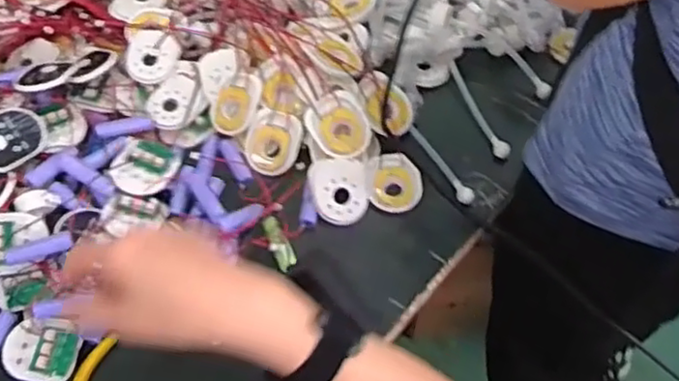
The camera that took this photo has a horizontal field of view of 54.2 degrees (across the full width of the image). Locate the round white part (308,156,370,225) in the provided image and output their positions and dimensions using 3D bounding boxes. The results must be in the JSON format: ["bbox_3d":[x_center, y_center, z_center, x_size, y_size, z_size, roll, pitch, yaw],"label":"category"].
[{"bbox_3d":[0.000,0.001,0.563,0.047,0.008,0.055,0,80,-7],"label":"round white part"}]

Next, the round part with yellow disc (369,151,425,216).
[{"bbox_3d":[0.051,-0.007,0.575,0.043,0.005,0.054,13,59,10],"label":"round part with yellow disc"}]

